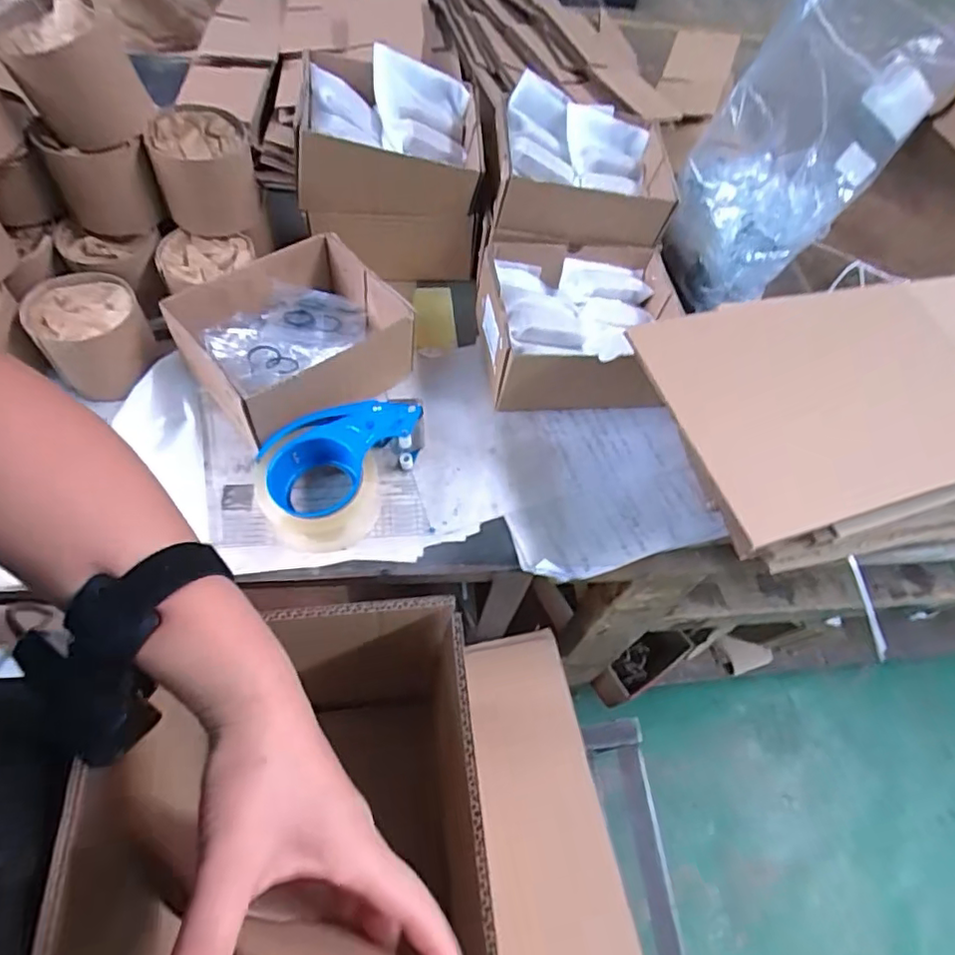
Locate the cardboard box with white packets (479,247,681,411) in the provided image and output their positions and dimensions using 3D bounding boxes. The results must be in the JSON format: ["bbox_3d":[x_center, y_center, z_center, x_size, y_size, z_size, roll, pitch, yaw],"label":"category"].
[{"bbox_3d":[0.109,-0.164,0.647,0.205,0.083,0.165,-4,61,-10],"label":"cardboard box with white packets"}]

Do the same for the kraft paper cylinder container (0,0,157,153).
[{"bbox_3d":[-0.356,-0.354,0.528,0.100,0.093,0.110,-21,60,-17],"label":"kraft paper cylinder container"}]

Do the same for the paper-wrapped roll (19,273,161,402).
[{"bbox_3d":[-0.372,-0.138,0.580,0.092,0.071,0.098,3,60,-6],"label":"paper-wrapped roll"}]

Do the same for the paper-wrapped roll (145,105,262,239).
[{"bbox_3d":[-0.278,-0.311,0.611,0.093,0.089,0.096,-14,63,-15],"label":"paper-wrapped roll"}]

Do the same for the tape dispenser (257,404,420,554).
[{"bbox_3d":[-0.119,-0.005,0.541,0.159,0.061,0.111,-18,64,-17],"label":"tape dispenser"}]

